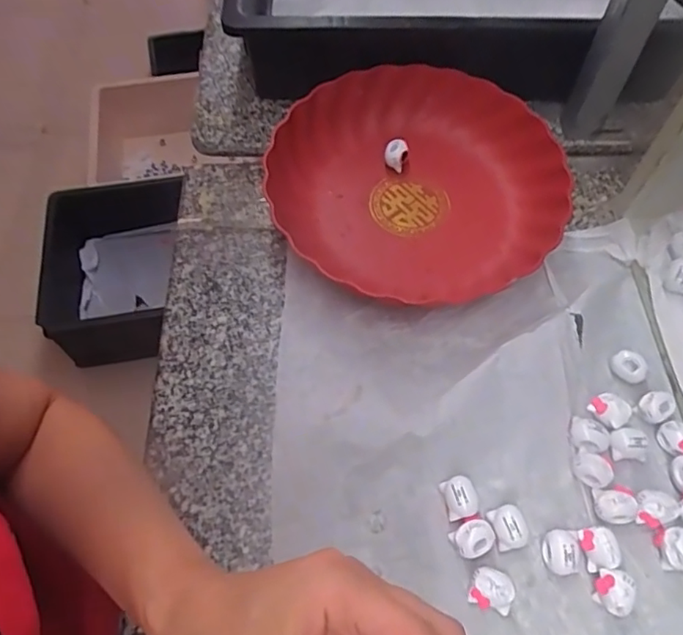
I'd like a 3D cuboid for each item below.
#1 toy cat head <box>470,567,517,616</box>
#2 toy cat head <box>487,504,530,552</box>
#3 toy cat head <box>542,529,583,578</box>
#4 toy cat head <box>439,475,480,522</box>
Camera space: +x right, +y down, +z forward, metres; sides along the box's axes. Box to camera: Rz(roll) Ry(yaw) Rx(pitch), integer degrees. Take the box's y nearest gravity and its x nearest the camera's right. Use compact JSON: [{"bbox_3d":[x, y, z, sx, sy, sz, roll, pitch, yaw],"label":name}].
[{"bbox_3d":[0.091,0.166,0.342,0.024,0.018,0.023,16,61,9],"label":"toy cat head"},{"bbox_3d":[0.107,0.134,0.360,0.021,0.019,0.026,-18,62,-10],"label":"toy cat head"},{"bbox_3d":[0.138,0.147,0.352,0.024,0.022,0.025,-4,60,-2],"label":"toy cat head"},{"bbox_3d":[0.078,0.117,0.366,0.021,0.013,0.026,-10,61,-6],"label":"toy cat head"}]

